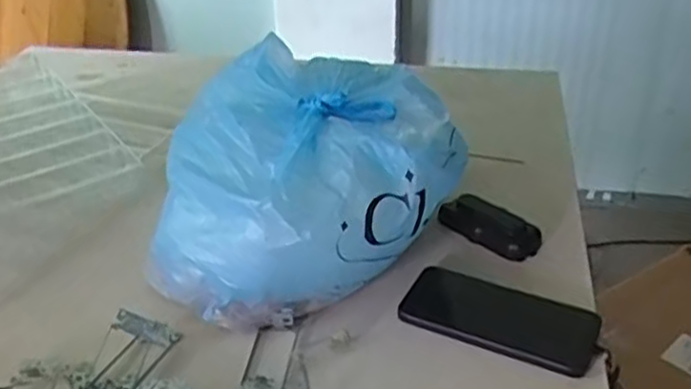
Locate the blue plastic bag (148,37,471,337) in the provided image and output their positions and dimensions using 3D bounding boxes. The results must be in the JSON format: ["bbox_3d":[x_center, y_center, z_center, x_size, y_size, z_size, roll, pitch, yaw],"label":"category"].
[{"bbox_3d":[-0.034,-0.006,0.691,0.274,0.167,0.228,3,32,5],"label":"blue plastic bag"}]

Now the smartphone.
[{"bbox_3d":[0.135,0.107,0.643,0.165,0.008,0.084,15,35,23],"label":"smartphone"}]

